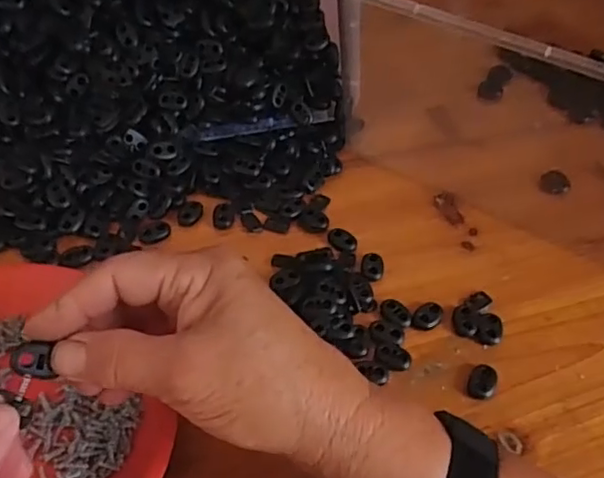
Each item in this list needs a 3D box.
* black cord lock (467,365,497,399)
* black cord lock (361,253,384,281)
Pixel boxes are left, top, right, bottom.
[{"bbox_3d":[0.105,0.082,0.347,0.015,0.007,0.021,20,52,13],"label":"black cord lock"},{"bbox_3d":[0.047,0.020,0.400,0.014,0.012,0.019,4,51,0],"label":"black cord lock"}]

